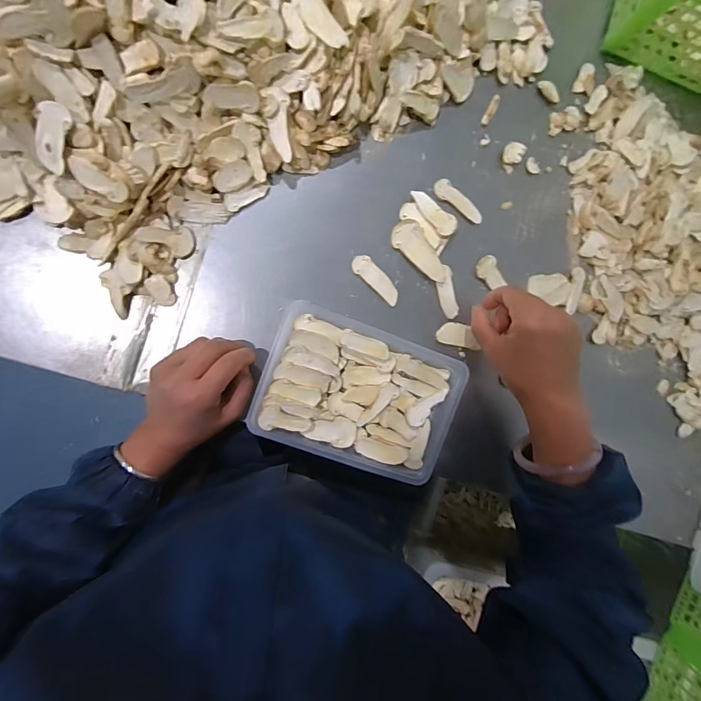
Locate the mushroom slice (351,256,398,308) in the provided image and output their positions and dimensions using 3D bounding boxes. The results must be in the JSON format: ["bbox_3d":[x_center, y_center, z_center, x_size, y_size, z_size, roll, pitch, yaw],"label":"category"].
[{"bbox_3d":[0.029,-0.078,0.420,0.064,0.005,0.021,41,86,-9],"label":"mushroom slice"}]

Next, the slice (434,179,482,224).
[{"bbox_3d":[0.121,-0.166,0.432,0.065,0.009,0.020,40,86,-9],"label":"slice"}]

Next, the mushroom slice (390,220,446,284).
[{"bbox_3d":[0.079,-0.109,0.420,0.077,0.012,0.032,40,86,-9],"label":"mushroom slice"}]

